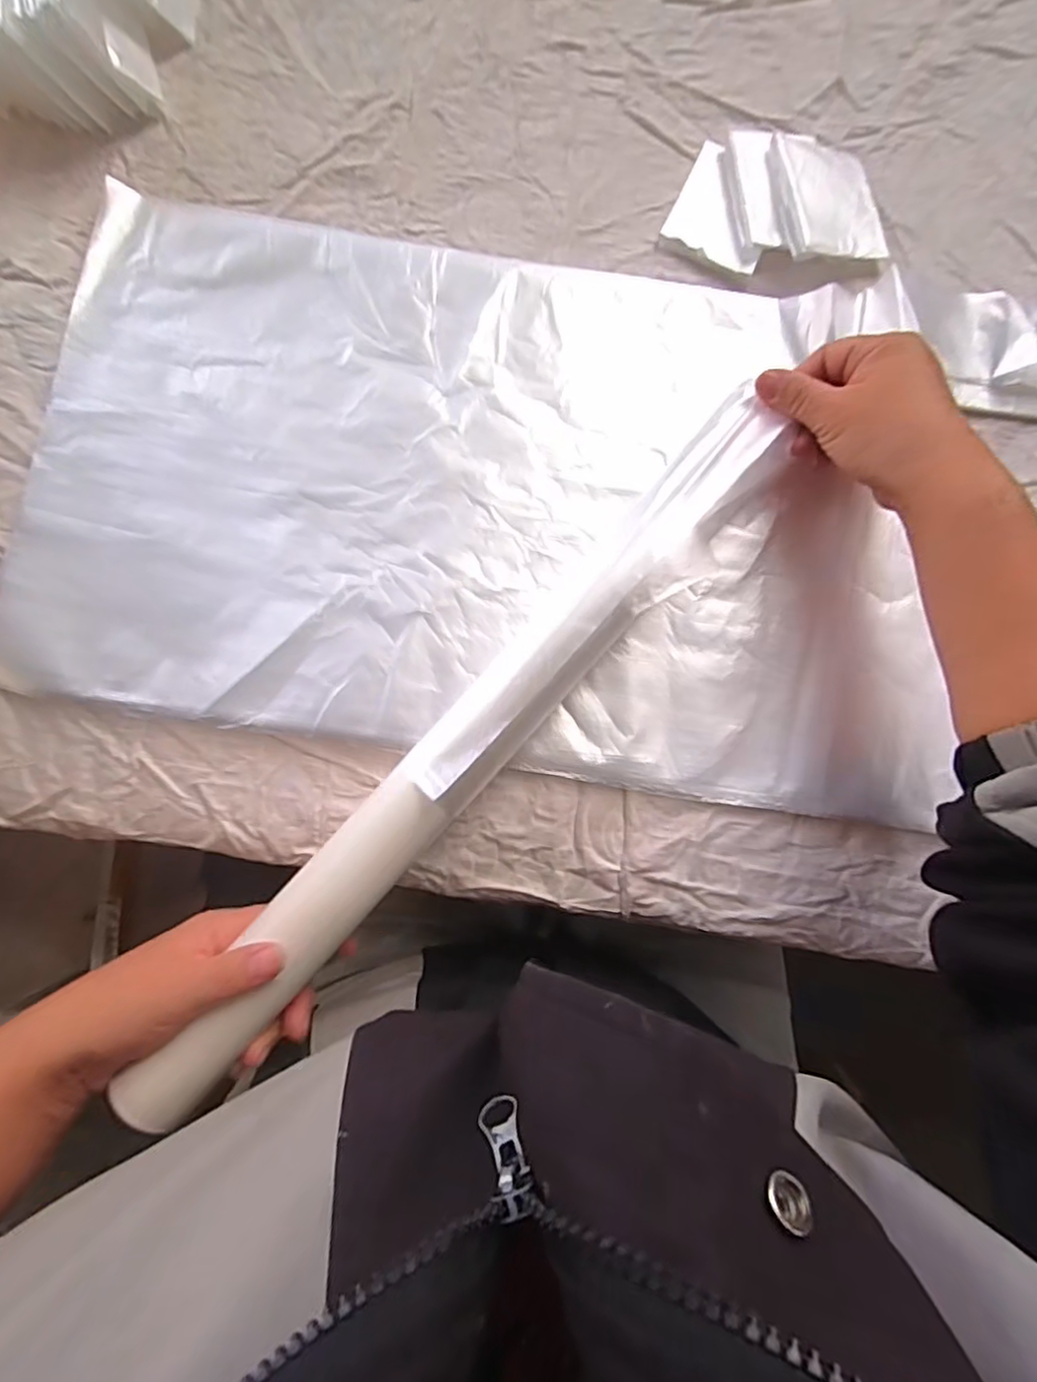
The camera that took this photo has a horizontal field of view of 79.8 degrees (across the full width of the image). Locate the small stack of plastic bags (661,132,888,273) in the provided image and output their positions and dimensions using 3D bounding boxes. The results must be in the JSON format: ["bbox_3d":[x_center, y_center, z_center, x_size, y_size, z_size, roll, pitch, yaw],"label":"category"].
[{"bbox_3d":[0.158,-0.309,0.389,0.128,0.017,0.087,-3,82,-2],"label":"small stack of plastic bags"}]

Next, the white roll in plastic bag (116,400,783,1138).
[{"bbox_3d":[-0.016,0.018,0.315,0.039,0.033,0.458,41,82,4],"label":"white roll in plastic bag"}]

